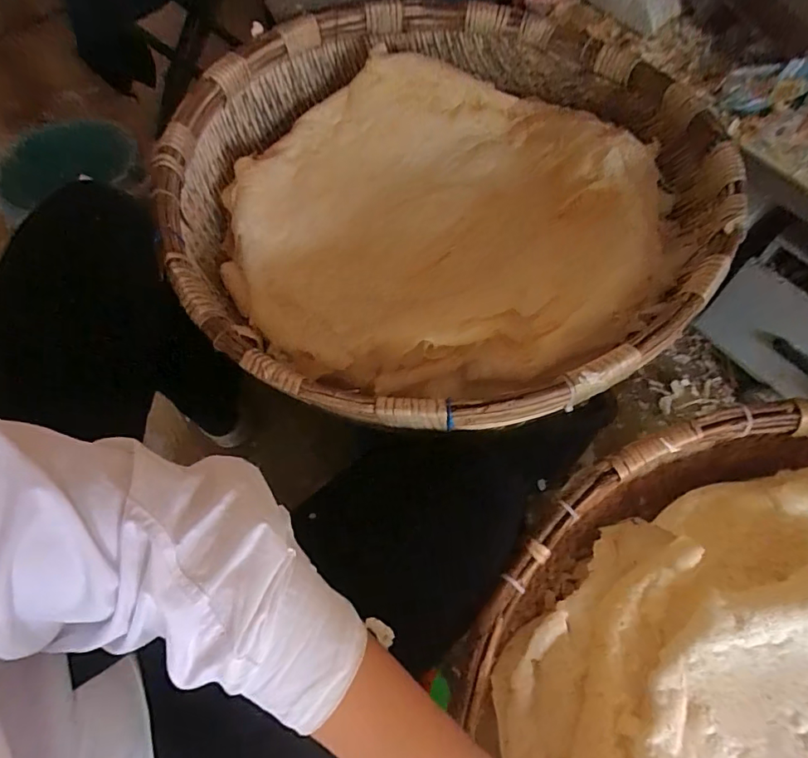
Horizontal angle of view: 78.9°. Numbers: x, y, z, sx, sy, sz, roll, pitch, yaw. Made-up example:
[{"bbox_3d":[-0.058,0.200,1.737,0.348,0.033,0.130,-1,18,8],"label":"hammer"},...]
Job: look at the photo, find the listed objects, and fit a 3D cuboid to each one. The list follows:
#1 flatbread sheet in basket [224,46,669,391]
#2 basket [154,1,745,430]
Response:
[{"bbox_3d":[0.040,-0.227,0.685,0.574,0.106,0.544,-12,63,-3],"label":"flatbread sheet in basket"},{"bbox_3d":[0.067,-0.253,0.663,0.698,0.165,0.714,-1,63,2],"label":"basket"}]

